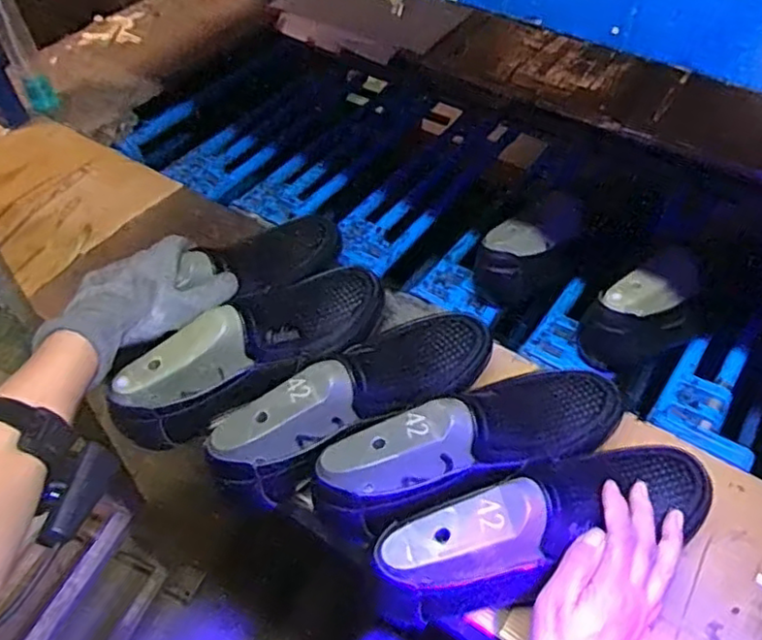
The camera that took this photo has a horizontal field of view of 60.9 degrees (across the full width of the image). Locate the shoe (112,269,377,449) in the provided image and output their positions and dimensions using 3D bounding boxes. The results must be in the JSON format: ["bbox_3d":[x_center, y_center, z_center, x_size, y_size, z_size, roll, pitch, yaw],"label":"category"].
[{"bbox_3d":[-0.111,0.020,0.581,0.262,0.090,0.087,-29,55,-27],"label":"shoe"}]

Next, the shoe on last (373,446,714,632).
[{"bbox_3d":[0.120,0.148,0.475,0.261,0.089,0.075,-14,51,-20],"label":"shoe on last"}]

